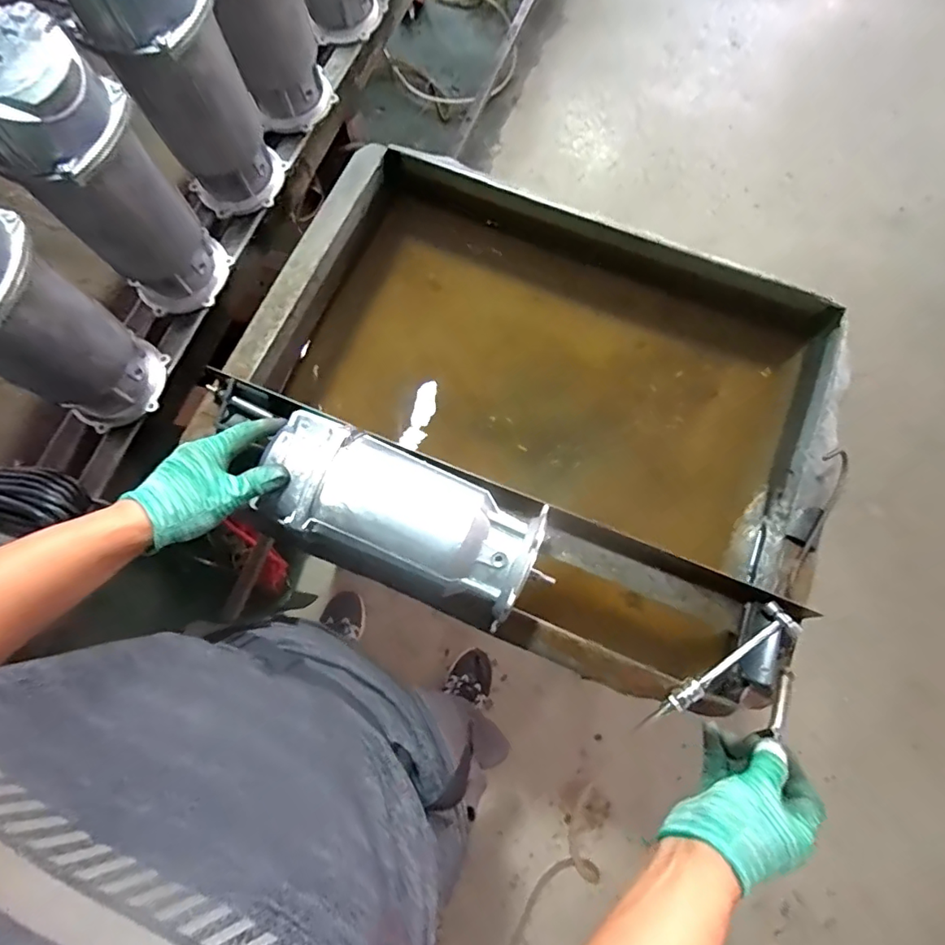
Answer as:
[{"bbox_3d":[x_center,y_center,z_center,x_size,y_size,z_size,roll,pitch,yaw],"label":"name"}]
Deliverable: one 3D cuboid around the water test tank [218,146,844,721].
[{"bbox_3d":[0.082,-0.093,0.775,0.737,0.203,0.578,25,76,9],"label":"water test tank"}]

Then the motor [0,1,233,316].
[{"bbox_3d":[-0.397,-0.307,0.592,0.135,0.292,0.118,-42,78,-9],"label":"motor"}]

